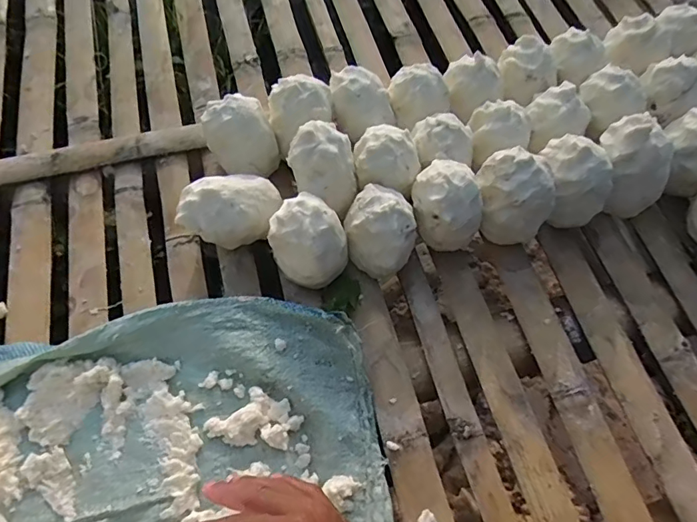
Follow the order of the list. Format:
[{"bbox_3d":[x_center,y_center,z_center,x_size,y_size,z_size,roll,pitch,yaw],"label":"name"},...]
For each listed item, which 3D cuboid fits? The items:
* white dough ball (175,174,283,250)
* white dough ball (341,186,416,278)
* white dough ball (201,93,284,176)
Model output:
[{"bbox_3d":[-0.137,-0.054,0.578,0.119,0.088,0.069,-20,63,-15],"label":"white dough ball"},{"bbox_3d":[0.036,-0.034,0.563,0.078,0.091,0.079,2,59,-3],"label":"white dough ball"},{"bbox_3d":[-0.133,-0.150,0.617,0.080,0.100,0.078,2,59,-3],"label":"white dough ball"}]

